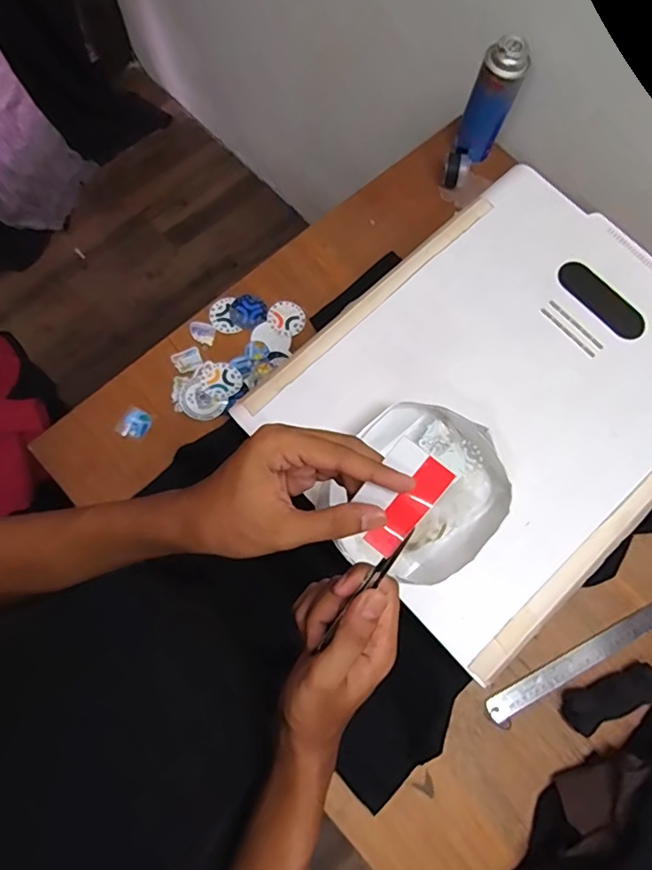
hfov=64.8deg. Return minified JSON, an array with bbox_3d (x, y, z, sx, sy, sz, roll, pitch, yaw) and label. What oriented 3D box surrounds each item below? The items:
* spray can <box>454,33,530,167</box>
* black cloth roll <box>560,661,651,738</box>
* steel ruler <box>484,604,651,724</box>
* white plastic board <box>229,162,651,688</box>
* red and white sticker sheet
[{"bbox_3d":[0.253,-0.514,0.799,0.064,0.161,0.065,0,76,-2],"label":"spray can"},{"bbox_3d":[0.366,0.335,0.655,0.127,0.029,0.045,-22,77,-7],"label":"black cloth roll"},{"bbox_3d":[0.355,0.288,0.679,0.322,0.008,0.031,-25,78,-8],"label":"steel ruler"},{"bbox_3d":[0.211,-0.055,0.594,0.498,0.020,0.396,-42,80,-11],"label":"white plastic board"},{"bbox_3d":[0.045,0.040,0.325,0.040,0.006,0.069,39,104,6],"label":"red and white sticker sheet"}]

